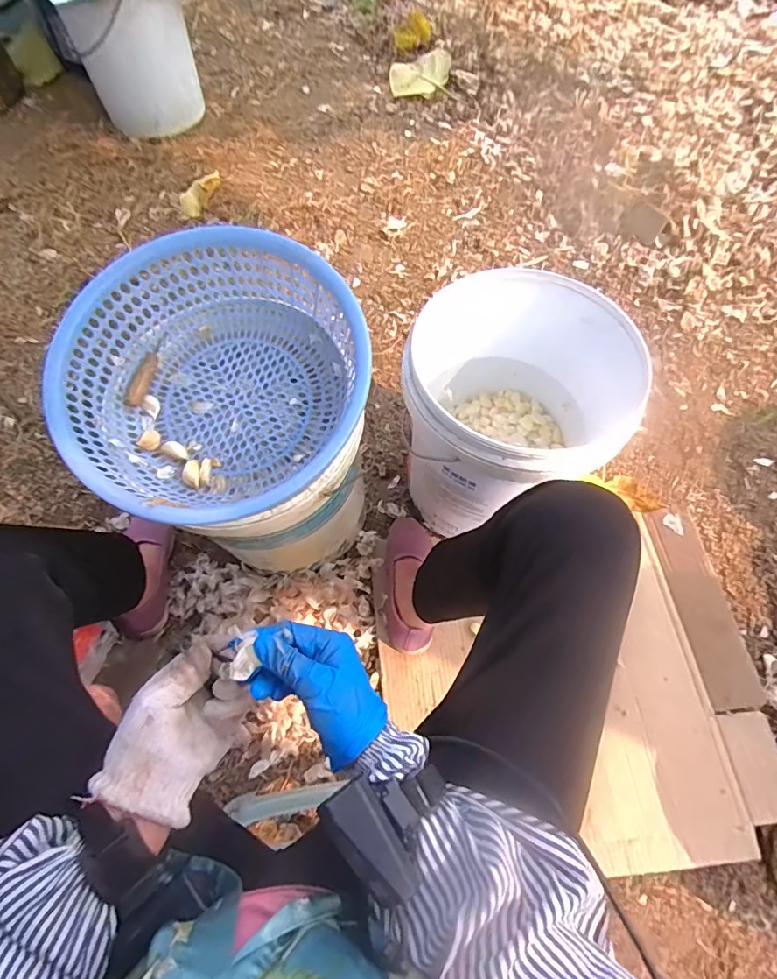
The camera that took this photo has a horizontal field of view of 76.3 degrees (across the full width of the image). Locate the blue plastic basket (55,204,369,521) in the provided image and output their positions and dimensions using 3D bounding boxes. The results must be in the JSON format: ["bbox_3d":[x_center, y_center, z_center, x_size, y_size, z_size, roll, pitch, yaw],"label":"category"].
[{"bbox_3d":[-0.194,-0.118,0.576,0.323,0.134,0.328,-35,72,-16],"label":"blue plastic basket"}]

